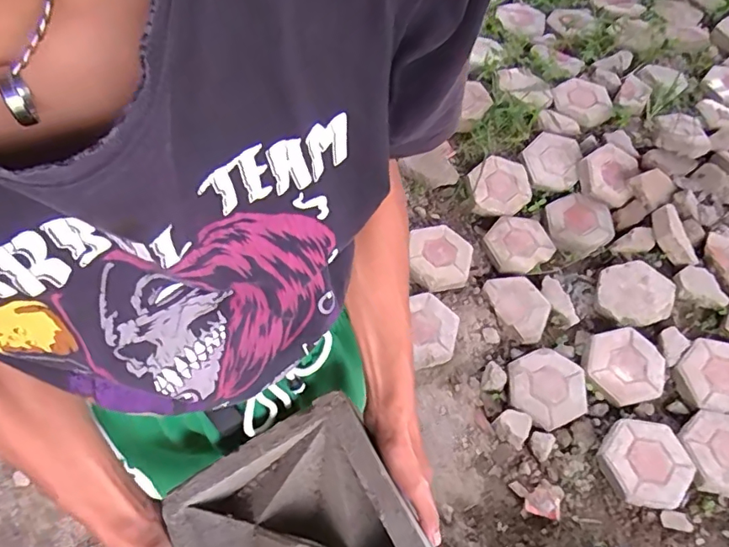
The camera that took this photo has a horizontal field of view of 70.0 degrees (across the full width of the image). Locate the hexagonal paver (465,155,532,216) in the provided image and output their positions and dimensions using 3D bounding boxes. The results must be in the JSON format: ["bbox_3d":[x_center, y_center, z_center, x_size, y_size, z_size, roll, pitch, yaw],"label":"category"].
[{"bbox_3d":[0.433,-0.282,1.671,0.194,0.061,0.198,-8,61,-2],"label":"hexagonal paver"}]

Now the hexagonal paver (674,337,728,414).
[{"bbox_3d":[0.941,0.283,1.386,0.192,0.066,0.211,37,69,20],"label":"hexagonal paver"}]

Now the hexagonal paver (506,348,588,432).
[{"bbox_3d":[0.486,0.302,1.379,0.204,0.055,0.192,-22,63,-10],"label":"hexagonal paver"}]

